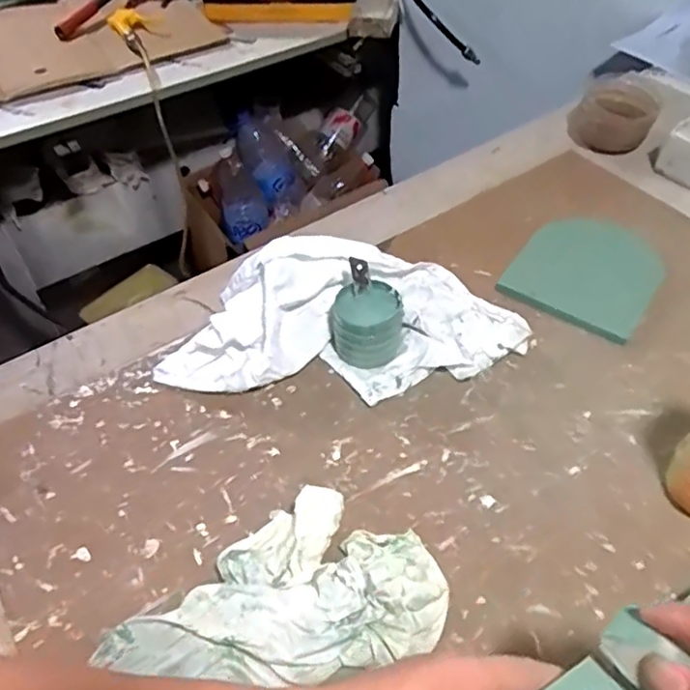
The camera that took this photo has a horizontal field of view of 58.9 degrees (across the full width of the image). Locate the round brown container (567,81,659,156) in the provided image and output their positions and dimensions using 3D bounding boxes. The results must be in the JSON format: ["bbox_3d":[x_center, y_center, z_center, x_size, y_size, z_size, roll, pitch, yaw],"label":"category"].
[{"bbox_3d":[0.377,-0.314,0.858,0.085,0.073,0.090,-16,50,-13],"label":"round brown container"}]

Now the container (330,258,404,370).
[{"bbox_3d":[0.022,-0.026,0.603,0.069,0.077,0.074,0,49,1],"label":"container"}]

